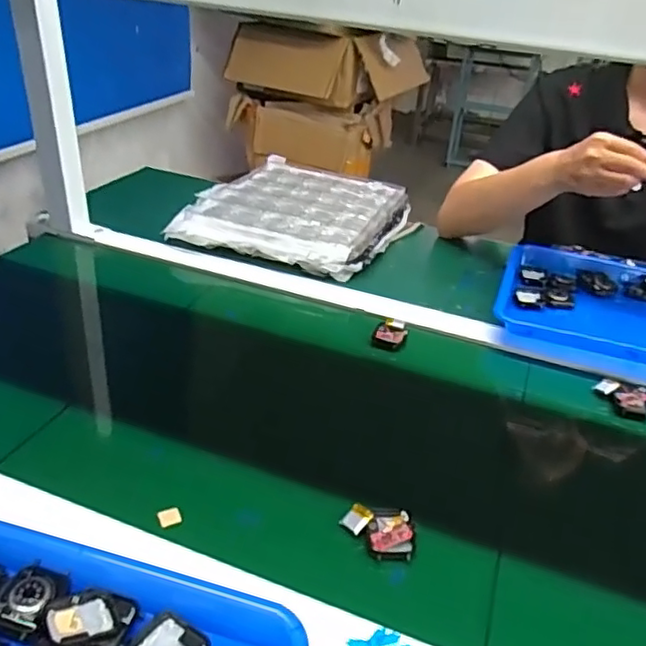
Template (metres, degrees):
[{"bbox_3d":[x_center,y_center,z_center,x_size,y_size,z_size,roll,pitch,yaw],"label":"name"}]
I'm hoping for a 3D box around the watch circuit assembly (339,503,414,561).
[{"bbox_3d":[0.043,0.164,0.481,0.054,0.018,0.039,7,33,4],"label":"watch circuit assembly"}]

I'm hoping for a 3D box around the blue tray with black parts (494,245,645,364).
[{"bbox_3d":[0.426,-0.026,0.825,0.355,0.048,0.321,14,31,17],"label":"blue tray with black parts"}]

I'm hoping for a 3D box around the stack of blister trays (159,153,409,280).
[{"bbox_3d":[-0.033,-0.180,0.988,0.305,0.054,0.315,14,34,15],"label":"stack of blister trays"}]

